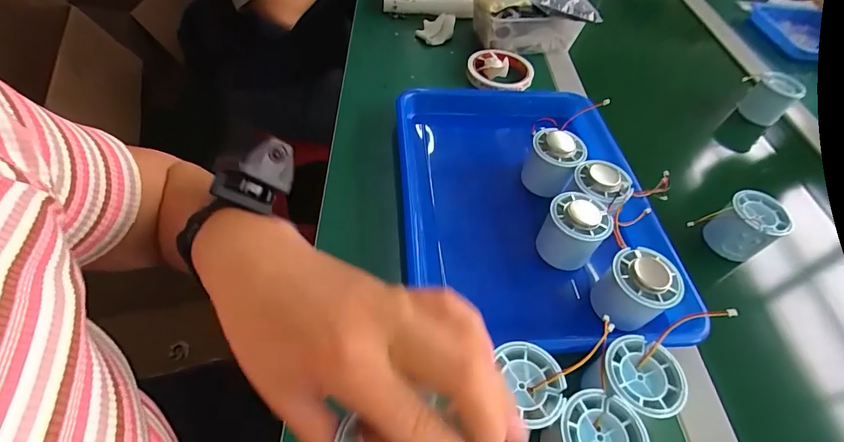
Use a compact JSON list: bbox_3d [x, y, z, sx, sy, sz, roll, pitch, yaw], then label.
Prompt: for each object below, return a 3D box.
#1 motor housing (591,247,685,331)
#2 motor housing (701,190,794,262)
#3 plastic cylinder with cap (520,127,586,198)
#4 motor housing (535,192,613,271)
[{"bbox_3d":[0.181,0.057,0.346,0.049,0.051,0.055,-29,60,-26],"label":"motor housing"},{"bbox_3d":[0.329,0.006,0.417,0.057,0.053,0.052,-33,62,-28],"label":"motor housing"},{"bbox_3d":[0.139,-0.062,0.434,0.052,0.061,0.043,29,54,16],"label":"plastic cylinder with cap"},{"bbox_3d":[0.141,0.010,0.379,0.052,0.057,0.057,3,52,-4],"label":"motor housing"}]

